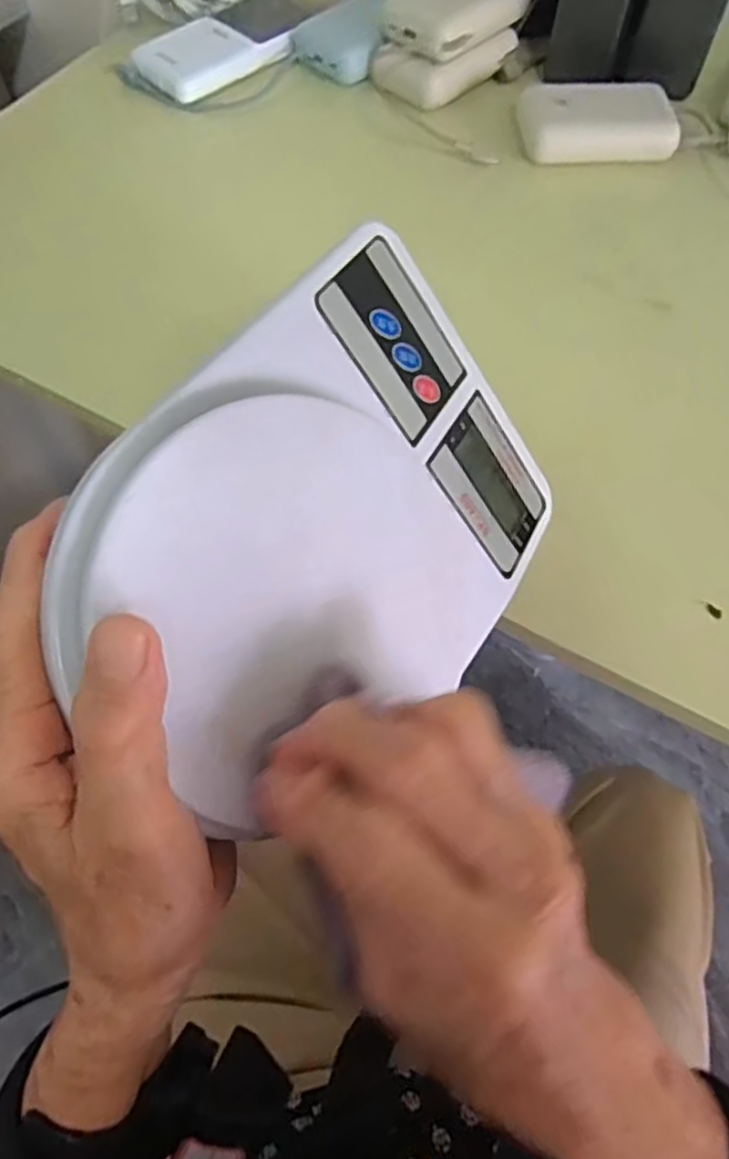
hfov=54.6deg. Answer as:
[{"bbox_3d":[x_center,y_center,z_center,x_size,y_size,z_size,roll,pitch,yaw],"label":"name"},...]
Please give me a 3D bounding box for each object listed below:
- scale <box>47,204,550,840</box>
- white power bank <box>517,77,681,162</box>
[{"bbox_3d":[-0.003,-0.021,0.260,0.148,0.027,0.210,52,55,-24],"label":"scale"},{"bbox_3d":[0.158,-0.311,0.481,0.102,0.033,0.050,-4,61,-4],"label":"white power bank"}]

